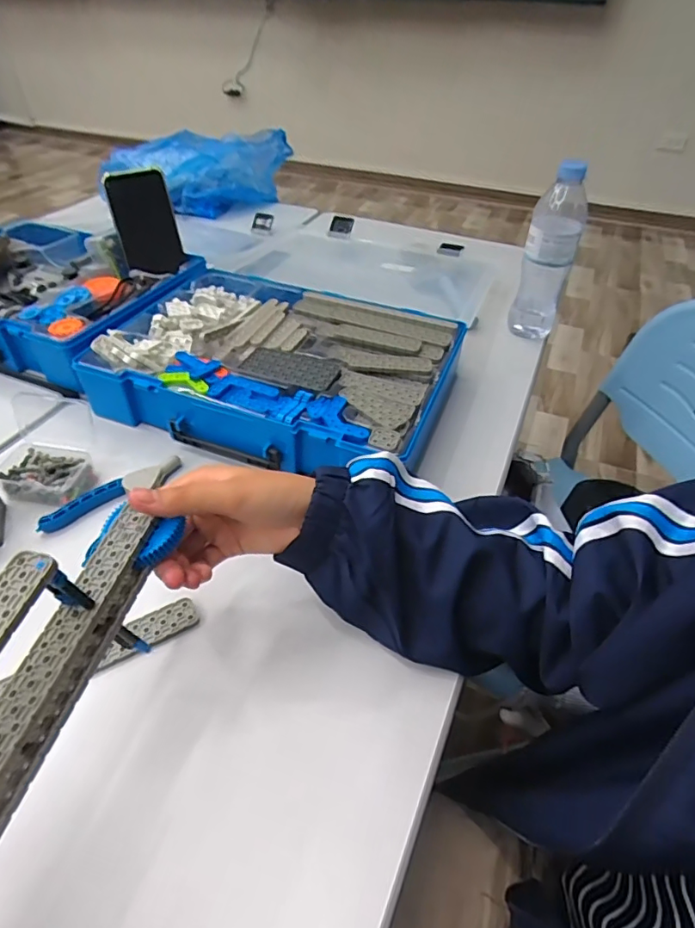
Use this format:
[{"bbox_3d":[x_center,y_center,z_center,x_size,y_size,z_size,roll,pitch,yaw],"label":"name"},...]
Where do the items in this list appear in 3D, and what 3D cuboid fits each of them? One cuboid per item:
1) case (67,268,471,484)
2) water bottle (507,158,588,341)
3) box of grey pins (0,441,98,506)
[{"bbox_3d":[-0.081,-0.116,0.590,0.369,0.062,0.265,16,46,14],"label":"case"},{"bbox_3d":[0.263,-0.268,0.672,0.064,0.210,0.064,17,46,15],"label":"water bottle"},{"bbox_3d":[-0.286,0.011,0.488,0.081,0.030,0.052,7,44,5],"label":"box of grey pins"}]

